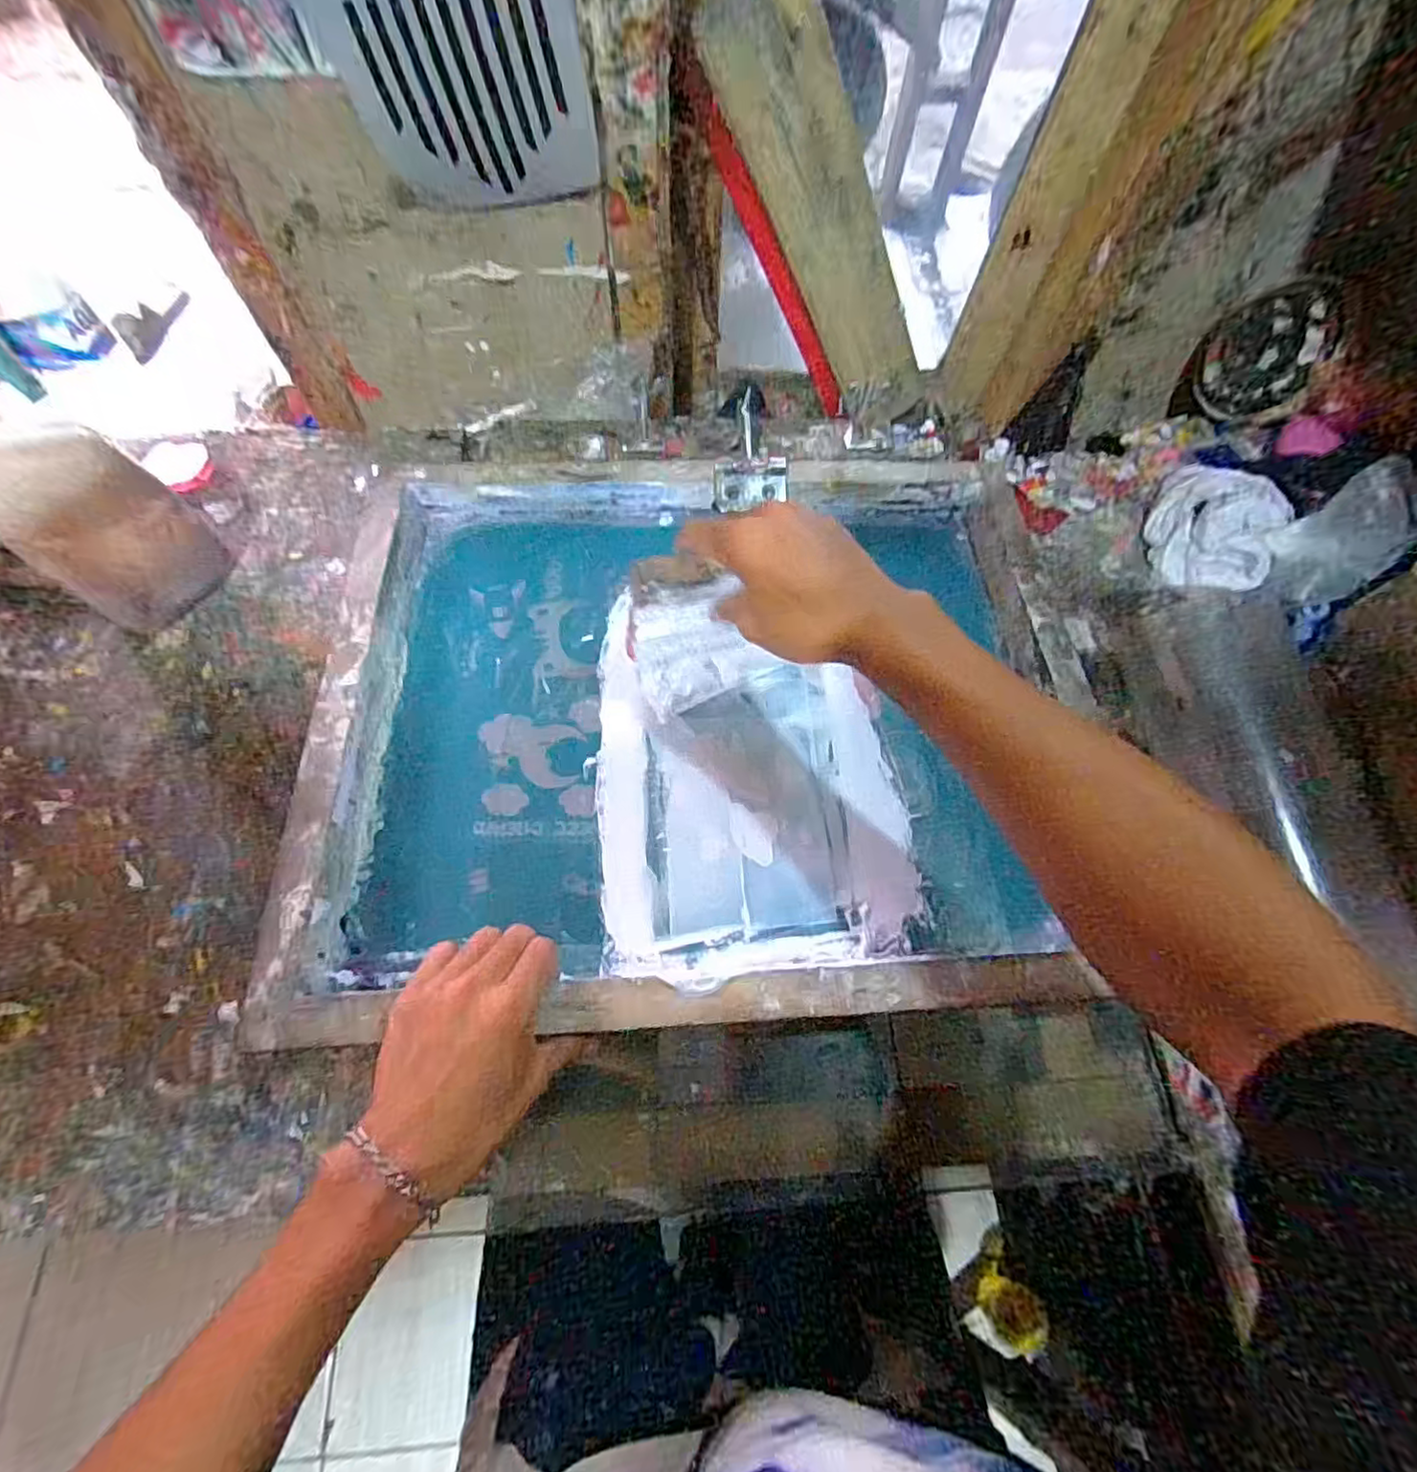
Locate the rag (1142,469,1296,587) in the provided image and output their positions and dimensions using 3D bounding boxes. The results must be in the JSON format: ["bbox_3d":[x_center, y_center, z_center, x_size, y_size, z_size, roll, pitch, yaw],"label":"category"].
[{"bbox_3d":[0.455,-0.192,0.579,0.089,0.067,0.120,24,68,8],"label":"rag"}]

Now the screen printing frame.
[{"bbox_3d":[0.001,-0.027,0.477,0.521,0.059,0.430,-2,67,-4],"label":"screen printing frame"}]

